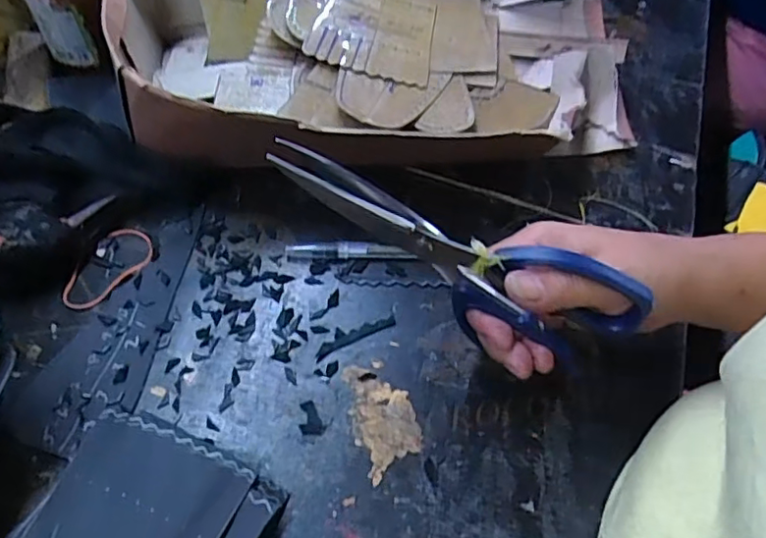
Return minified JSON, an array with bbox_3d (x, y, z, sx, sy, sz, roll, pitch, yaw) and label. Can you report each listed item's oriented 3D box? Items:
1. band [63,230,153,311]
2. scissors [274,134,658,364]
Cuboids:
[{"bbox_3d":[-0.174,-0.001,0.376,0.037,0.004,0.065,21,59,9],"label":"band"},{"bbox_3d":[0.031,-0.004,0.288,0.186,0.075,0.022,28,59,-7],"label":"scissors"}]

